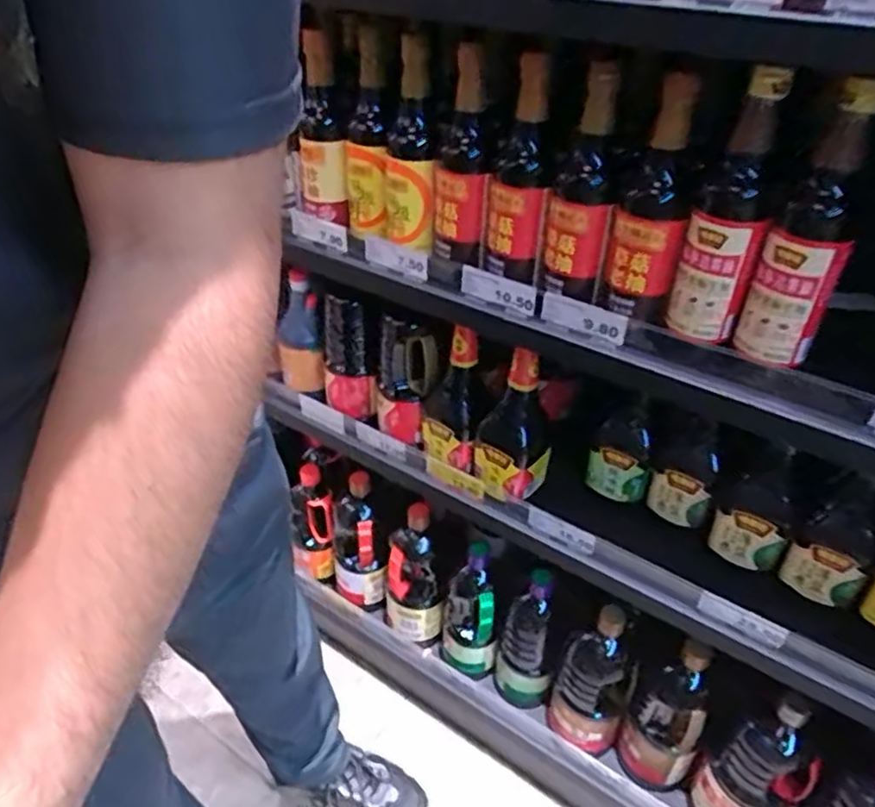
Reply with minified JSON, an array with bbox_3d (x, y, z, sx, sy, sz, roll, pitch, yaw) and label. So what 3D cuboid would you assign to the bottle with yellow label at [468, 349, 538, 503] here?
[{"bbox_3d":[0.084,0.026,0.829,0.070,0.204,0.066,3,38,1],"label":"bottle with yellow label"}]

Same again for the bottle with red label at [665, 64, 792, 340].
[{"bbox_3d":[0.247,-0.161,0.560,0.060,0.215,0.056,19,41,20],"label":"bottle with red label"}]

